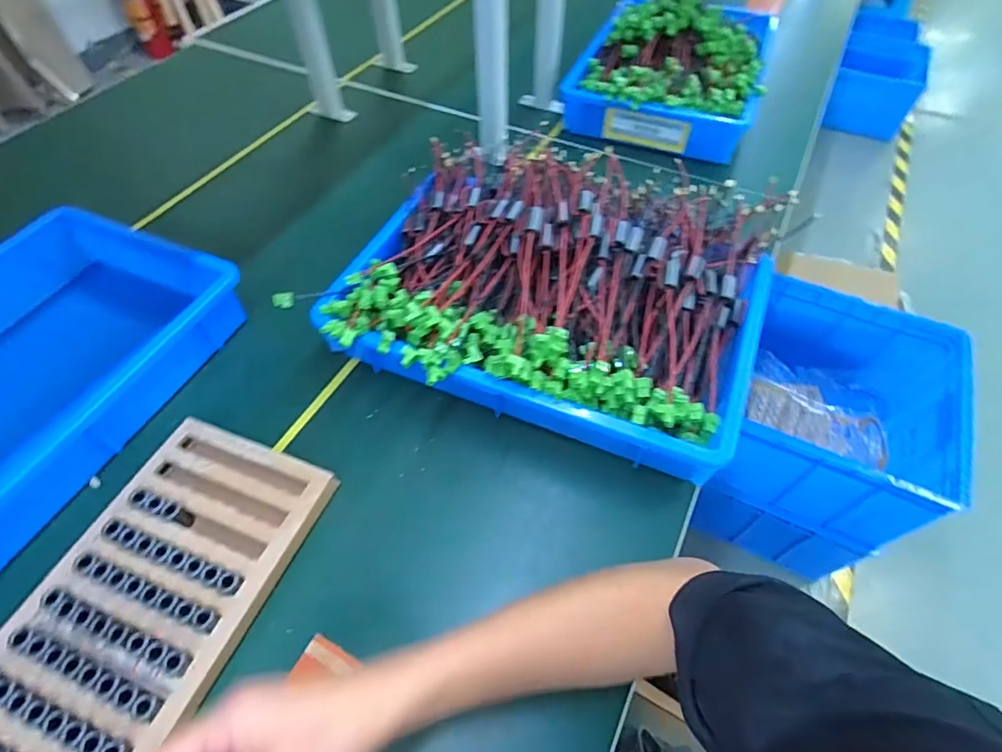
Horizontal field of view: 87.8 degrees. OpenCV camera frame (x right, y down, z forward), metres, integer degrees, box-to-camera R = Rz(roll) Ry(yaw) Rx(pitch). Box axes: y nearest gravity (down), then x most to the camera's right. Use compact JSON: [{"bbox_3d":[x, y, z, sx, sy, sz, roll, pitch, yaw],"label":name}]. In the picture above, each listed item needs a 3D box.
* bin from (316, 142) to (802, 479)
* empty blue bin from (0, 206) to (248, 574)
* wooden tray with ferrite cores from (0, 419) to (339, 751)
[{"bbox_3d":[0.053,-0.108,0.568,0.431,0.099,0.333,18,57,14],"label":"bin"},{"bbox_3d":[-0.520,0.014,0.550,0.292,0.105,0.433,19,57,15],"label":"empty blue bin"},{"bbox_3d":[-0.308,0.207,0.425,0.175,0.025,0.364,17,57,13],"label":"wooden tray with ferrite cores"}]

